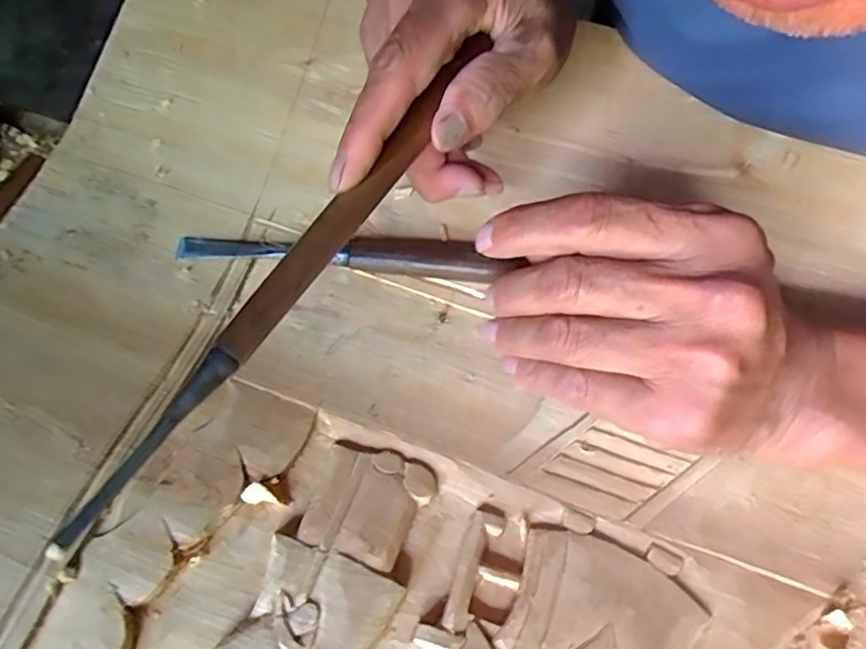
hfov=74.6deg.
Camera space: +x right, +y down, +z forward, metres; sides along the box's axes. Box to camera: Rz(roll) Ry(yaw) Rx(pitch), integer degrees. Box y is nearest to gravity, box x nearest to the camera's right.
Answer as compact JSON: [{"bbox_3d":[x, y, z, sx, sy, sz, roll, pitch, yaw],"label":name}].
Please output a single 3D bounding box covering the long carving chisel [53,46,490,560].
[{"bbox_3d":[-0.048,-0.022,0.205,0.012,0.013,0.227,32,73,15],"label":"long carving chisel"}]

